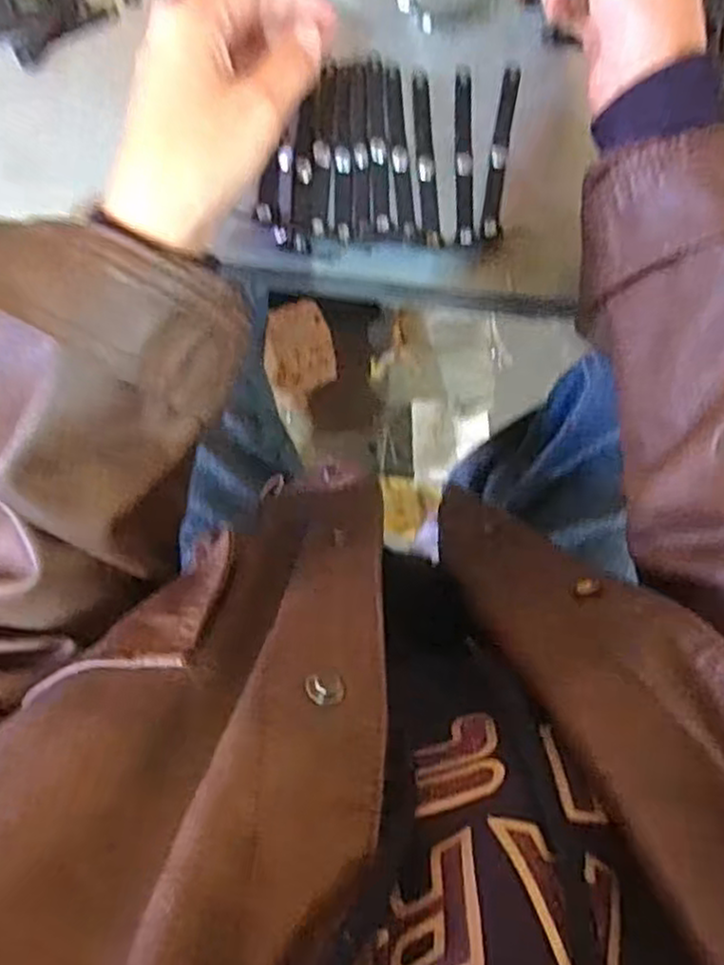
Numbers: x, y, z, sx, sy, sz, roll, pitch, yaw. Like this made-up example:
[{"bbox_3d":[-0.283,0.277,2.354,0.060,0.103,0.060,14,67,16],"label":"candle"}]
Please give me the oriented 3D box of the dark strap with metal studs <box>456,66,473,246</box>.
[{"bbox_3d":[0.051,-0.164,0.367,0.008,0.004,0.091,1,87,-7],"label":"dark strap with metal studs"}]

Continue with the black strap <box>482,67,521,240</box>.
[{"bbox_3d":[0.070,-0.166,0.370,0.010,0.004,0.089,9,86,-6],"label":"black strap"}]

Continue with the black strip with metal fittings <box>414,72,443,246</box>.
[{"bbox_3d":[0.032,-0.161,0.365,0.008,0.004,0.087,-4,88,-7],"label":"black strip with metal fittings"}]

